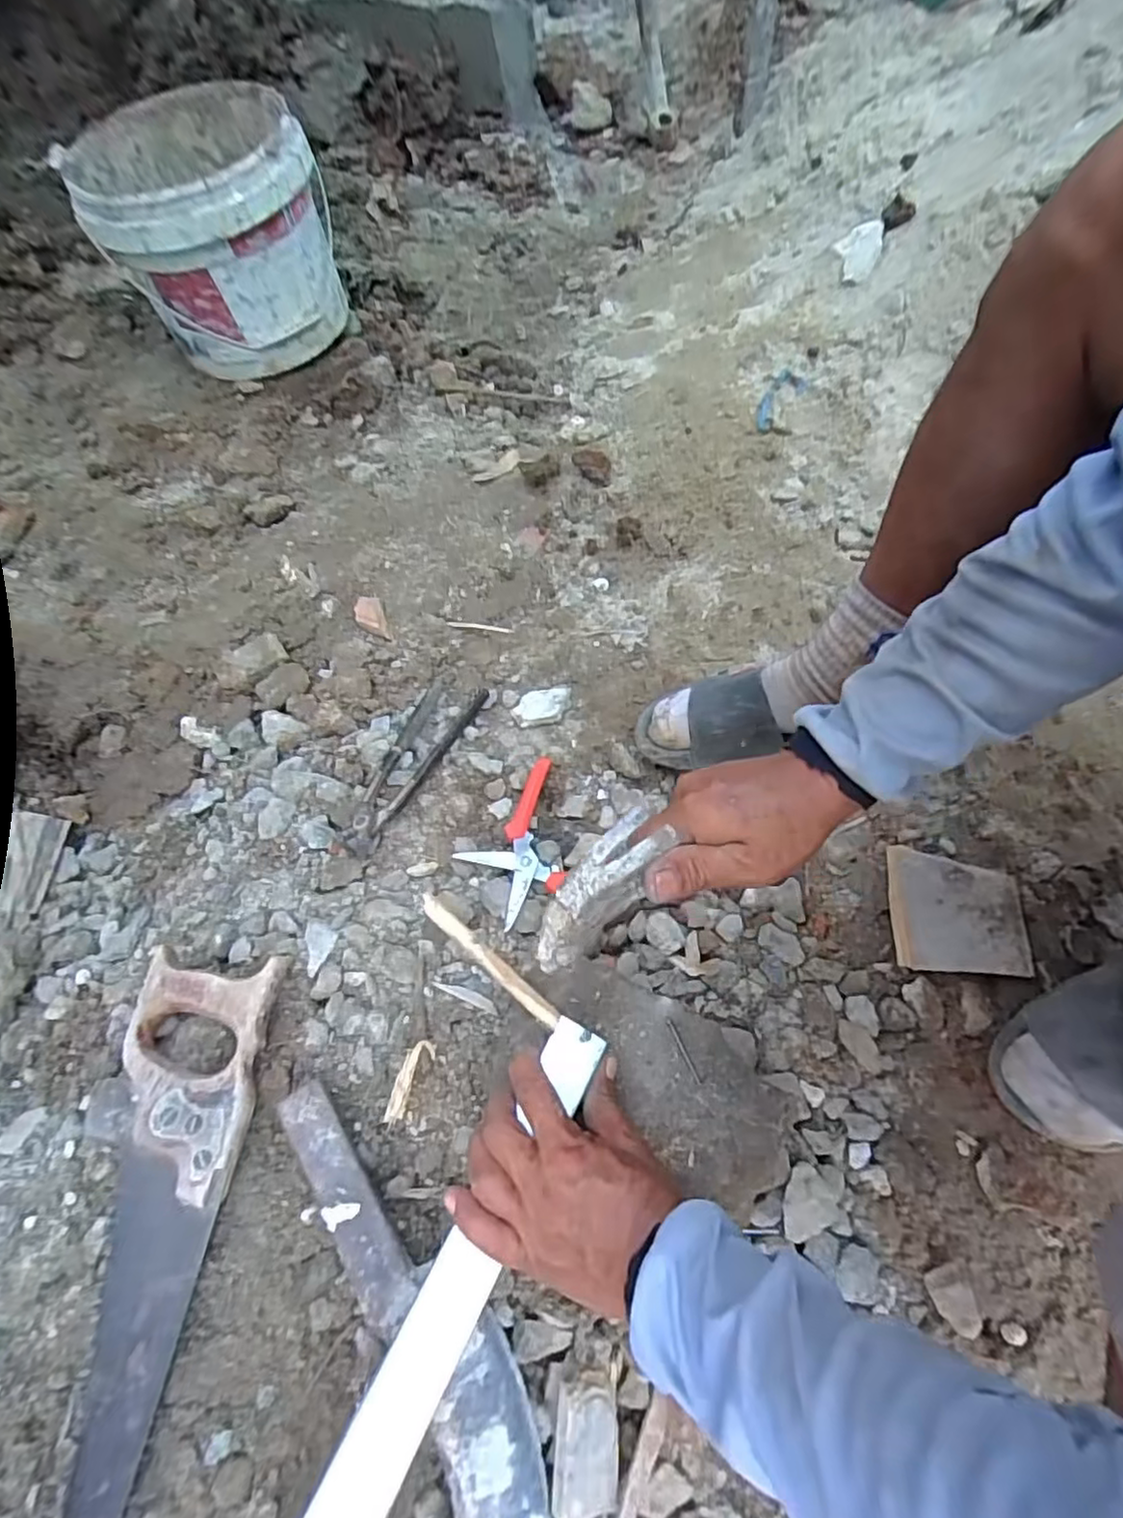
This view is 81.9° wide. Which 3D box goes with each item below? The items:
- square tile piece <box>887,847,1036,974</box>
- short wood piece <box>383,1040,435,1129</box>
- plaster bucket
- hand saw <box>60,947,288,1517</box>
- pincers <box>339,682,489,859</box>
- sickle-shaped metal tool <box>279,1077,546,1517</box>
[{"bbox_3d":[0.330,0.126,0.540,0.101,0.009,0.098,1,71,7],"label":"square tile piece"},{"bbox_3d":[-0.111,0.235,0.472,0.020,0.016,0.060,21,80,13],"label":"short wood piece"},{"bbox_3d":[-0.495,-0.746,0.937,0.292,0.245,0.315,-25,63,-12],"label":"plaster bucket"},{"bbox_3d":[-0.266,0.334,0.390,0.097,0.018,0.414,1,61,2],"label":"hand saw"},{"bbox_3d":[-0.151,0.003,0.639,0.067,0.025,0.223,18,50,11],"label":"pincers"},{"bbox_3d":[-0.088,0.380,0.387,0.128,0.058,0.346,-10,61,-4],"label":"sickle-shaped metal tool"}]

